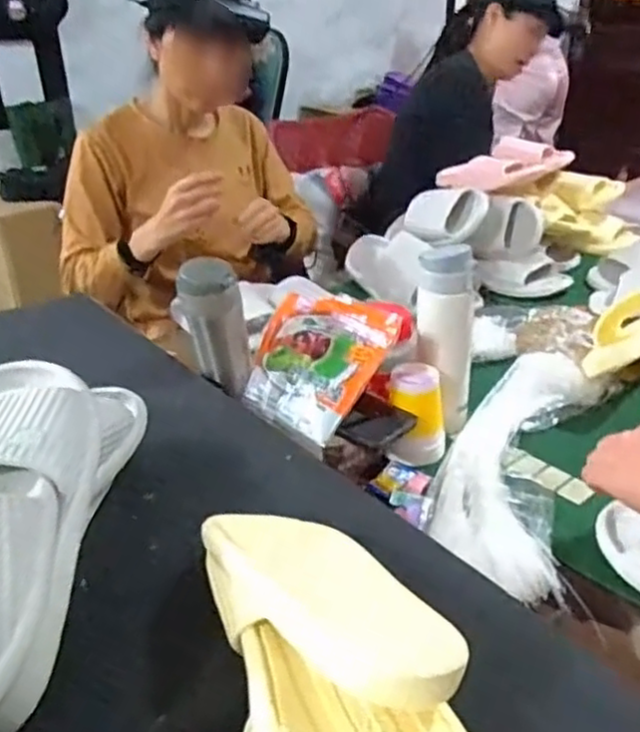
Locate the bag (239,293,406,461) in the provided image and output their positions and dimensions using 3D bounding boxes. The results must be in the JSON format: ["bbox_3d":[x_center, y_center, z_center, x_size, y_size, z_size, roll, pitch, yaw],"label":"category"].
[{"bbox_3d":[-0.006,-0.006,0.793,0.155,0.029,0.171,29,80,36],"label":"bag"}]

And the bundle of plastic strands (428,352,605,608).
[{"bbox_3d":[0.218,0.094,0.775,0.145,0.044,0.391,10,30,22],"label":"bundle of plastic strands"}]

